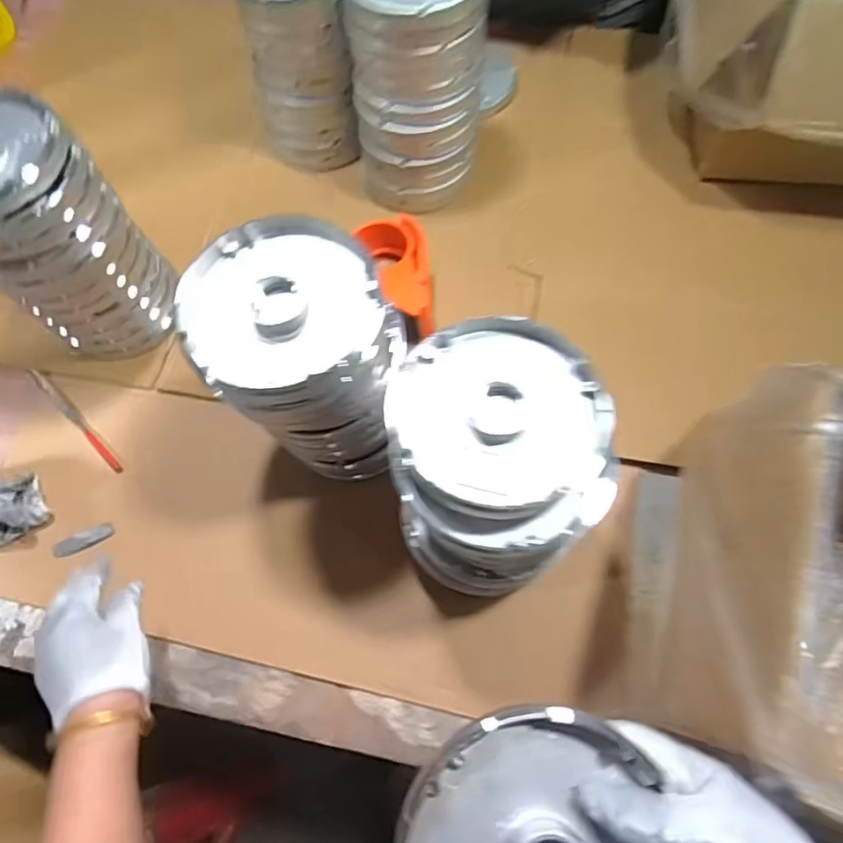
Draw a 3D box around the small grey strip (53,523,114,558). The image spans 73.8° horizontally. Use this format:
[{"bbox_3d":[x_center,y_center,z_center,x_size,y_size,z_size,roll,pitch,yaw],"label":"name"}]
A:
[{"bbox_3d":[-0.329,0.117,0.550,0.055,0.014,0.013,-27,69,-9],"label":"small grey strip"}]

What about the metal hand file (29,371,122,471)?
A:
[{"bbox_3d":[-0.374,-0.002,0.607,0.166,0.004,0.011,41,74,17],"label":"metal hand file"}]

